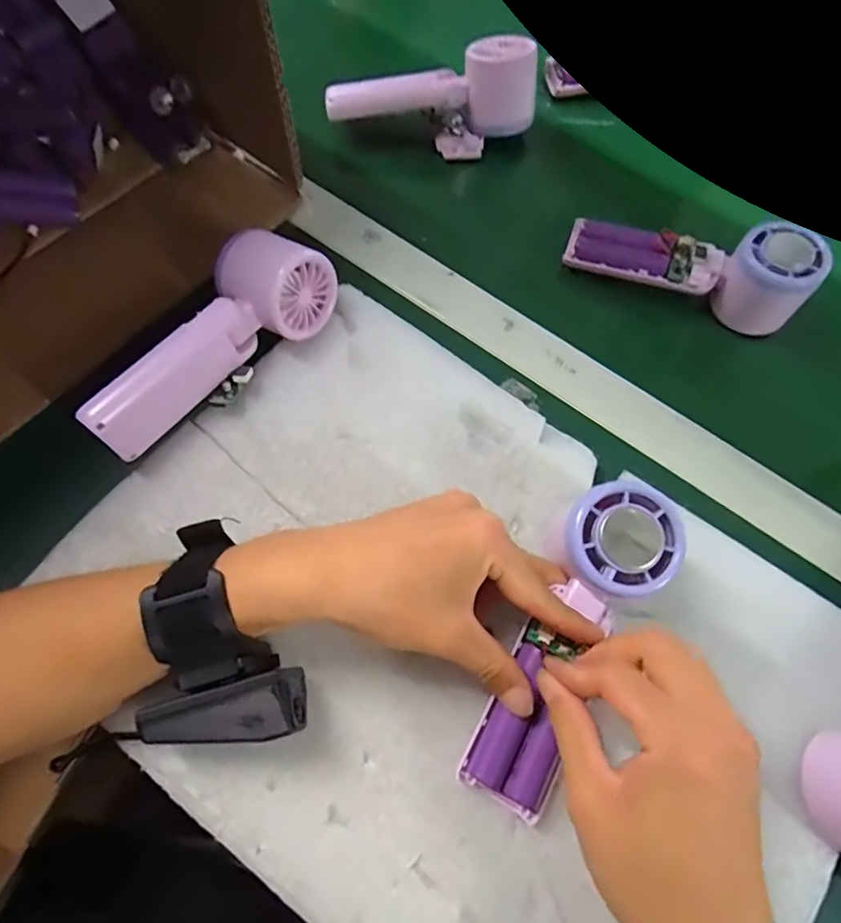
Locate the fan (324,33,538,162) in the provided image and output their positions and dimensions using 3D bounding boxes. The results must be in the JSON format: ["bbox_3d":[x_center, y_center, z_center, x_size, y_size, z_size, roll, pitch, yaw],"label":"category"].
[{"bbox_3d":[0.012,-0.284,0.428,0.161,0.059,0.056,-15,69,-9],"label":"fan"}]

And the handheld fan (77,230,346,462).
[{"bbox_3d":[-0.126,-0.074,0.321,0.060,0.052,0.165,40,71,12],"label":"handheld fan"}]

